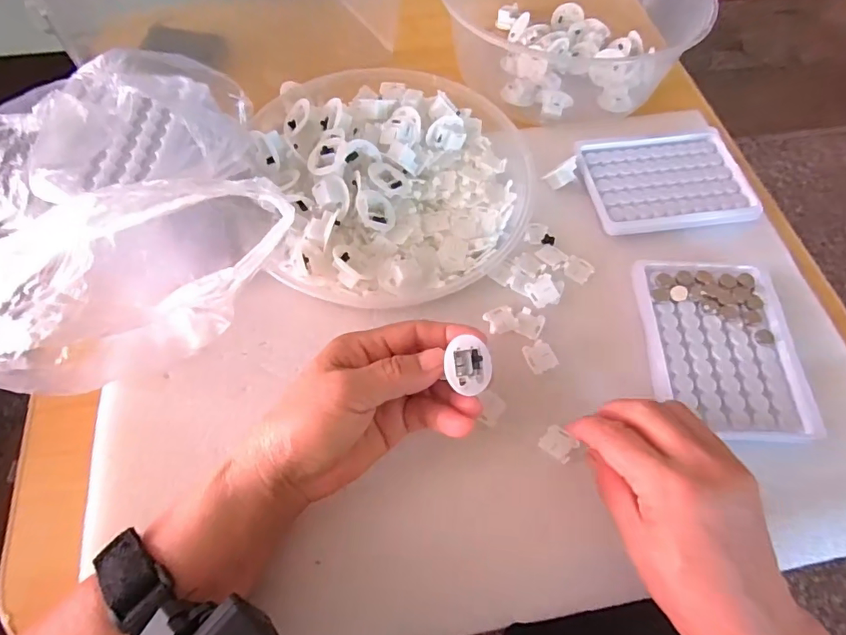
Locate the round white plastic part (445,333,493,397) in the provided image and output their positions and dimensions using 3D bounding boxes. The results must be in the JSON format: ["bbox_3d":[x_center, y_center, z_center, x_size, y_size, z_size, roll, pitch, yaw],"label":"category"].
[{"bbox_3d":[0.025,0.027,0.270,0.028,0.005,0.030,7,77,-32],"label":"round white plastic part"}]

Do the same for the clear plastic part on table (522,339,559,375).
[{"bbox_3d":[0.081,0.027,0.338,0.020,0.004,0.022,-21,65,-12],"label":"clear plastic part on table"}]

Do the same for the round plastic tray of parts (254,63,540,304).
[{"bbox_3d":[-0.023,-0.117,0.383,0.203,0.044,0.231,-12,64,-8],"label":"round plastic tray of parts"}]

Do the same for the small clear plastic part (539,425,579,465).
[{"bbox_3d":[0.086,0.079,0.308,0.021,0.004,0.018,36,67,15],"label":"small clear plastic part"}]

